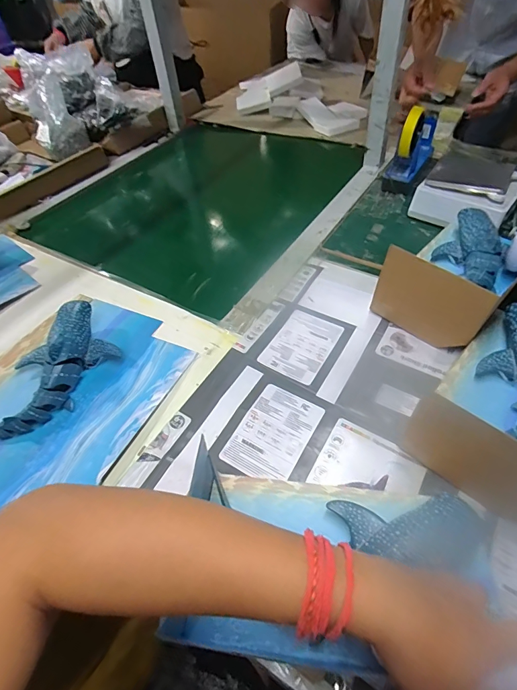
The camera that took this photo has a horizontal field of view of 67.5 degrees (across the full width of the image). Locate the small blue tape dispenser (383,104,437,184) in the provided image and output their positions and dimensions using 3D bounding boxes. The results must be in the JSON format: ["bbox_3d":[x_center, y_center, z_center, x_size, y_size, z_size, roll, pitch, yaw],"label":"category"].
[{"bbox_3d":[0.360,-0.469,0.882,0.064,0.149,0.207,22,55,23],"label":"small blue tape dispenser"}]

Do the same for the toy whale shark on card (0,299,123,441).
[{"bbox_3d":[-0.303,0.039,0.534,0.129,0.054,0.252,20,53,19],"label":"toy whale shark on card"}]

